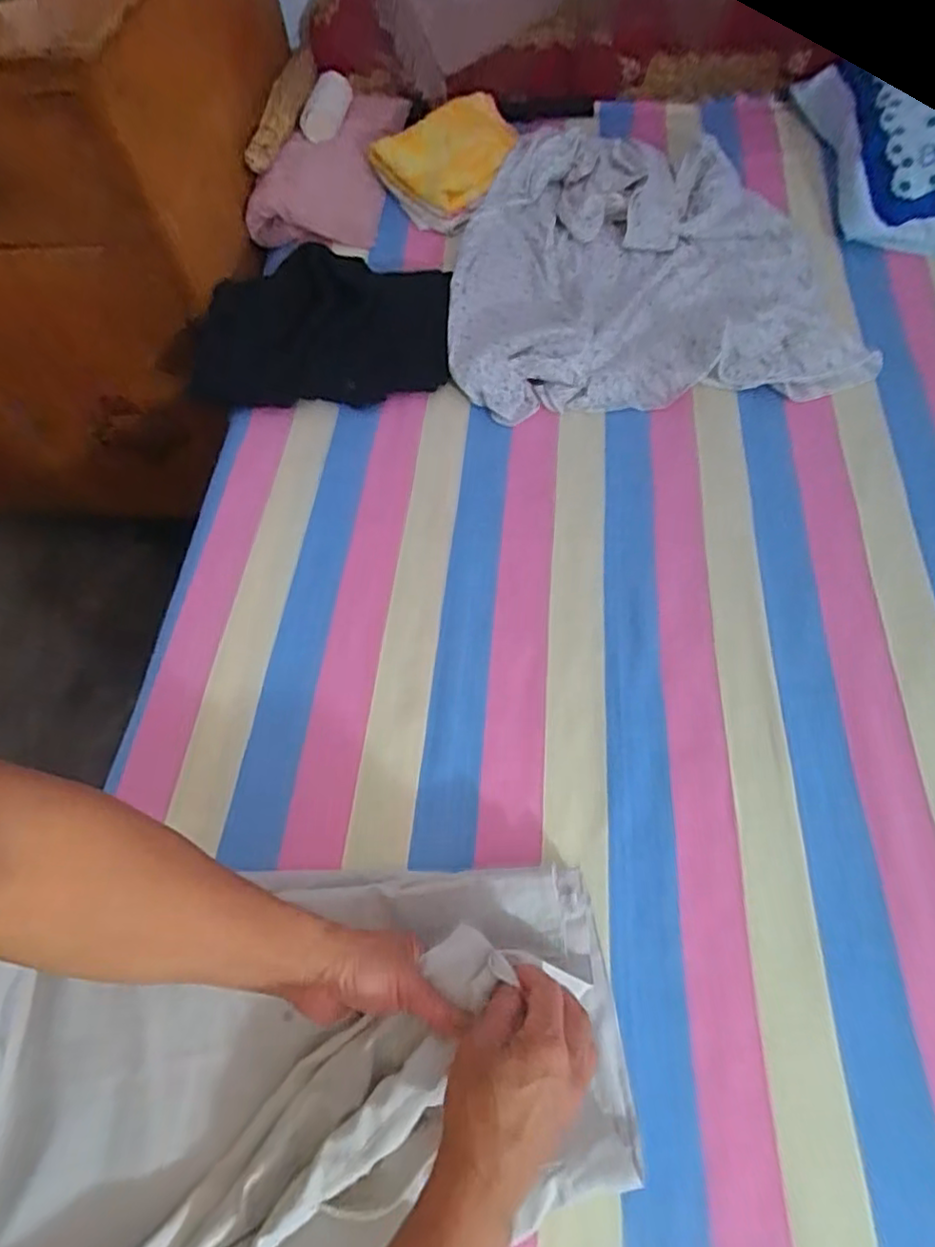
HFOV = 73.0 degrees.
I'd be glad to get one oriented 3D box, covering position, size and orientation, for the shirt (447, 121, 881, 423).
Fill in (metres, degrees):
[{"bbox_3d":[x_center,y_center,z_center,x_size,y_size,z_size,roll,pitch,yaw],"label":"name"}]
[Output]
[{"bbox_3d":[0.228,-0.498,0.872,0.505,0.085,0.501,-2,61,3],"label":"shirt"}]

